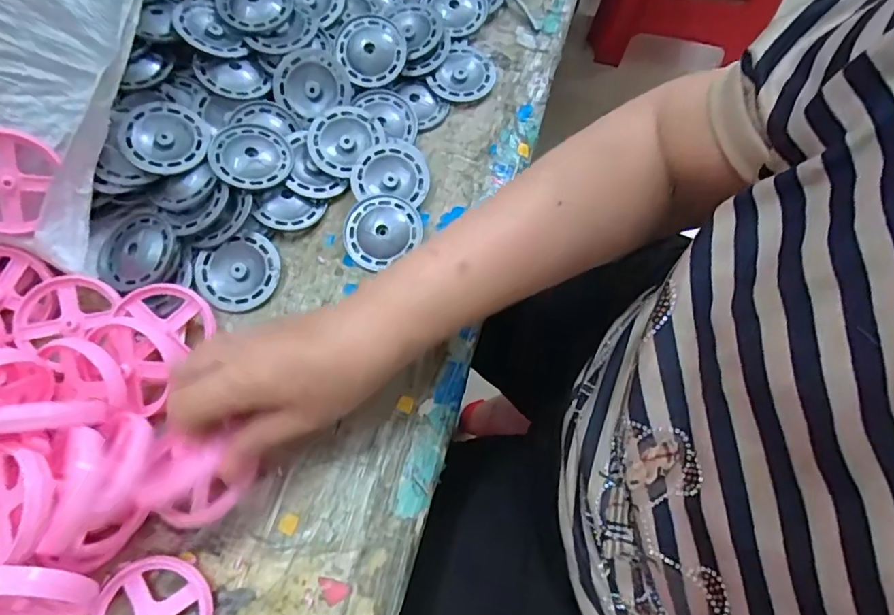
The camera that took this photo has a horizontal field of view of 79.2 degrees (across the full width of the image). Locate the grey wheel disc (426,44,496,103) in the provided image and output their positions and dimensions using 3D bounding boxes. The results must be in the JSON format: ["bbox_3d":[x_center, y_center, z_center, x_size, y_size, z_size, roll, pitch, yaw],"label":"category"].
[{"bbox_3d":[0.016,-0.192,0.447,0.048,0.007,0.056,28,71,9],"label":"grey wheel disc"}]

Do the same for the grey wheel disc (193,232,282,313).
[{"bbox_3d":[-0.146,-0.024,0.381,0.058,0.012,0.049,-25,72,-11],"label":"grey wheel disc"}]

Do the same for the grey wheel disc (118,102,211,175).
[{"bbox_3d":[-0.199,-0.120,0.383,0.056,0.006,0.056,6,70,-17],"label":"grey wheel disc"}]

